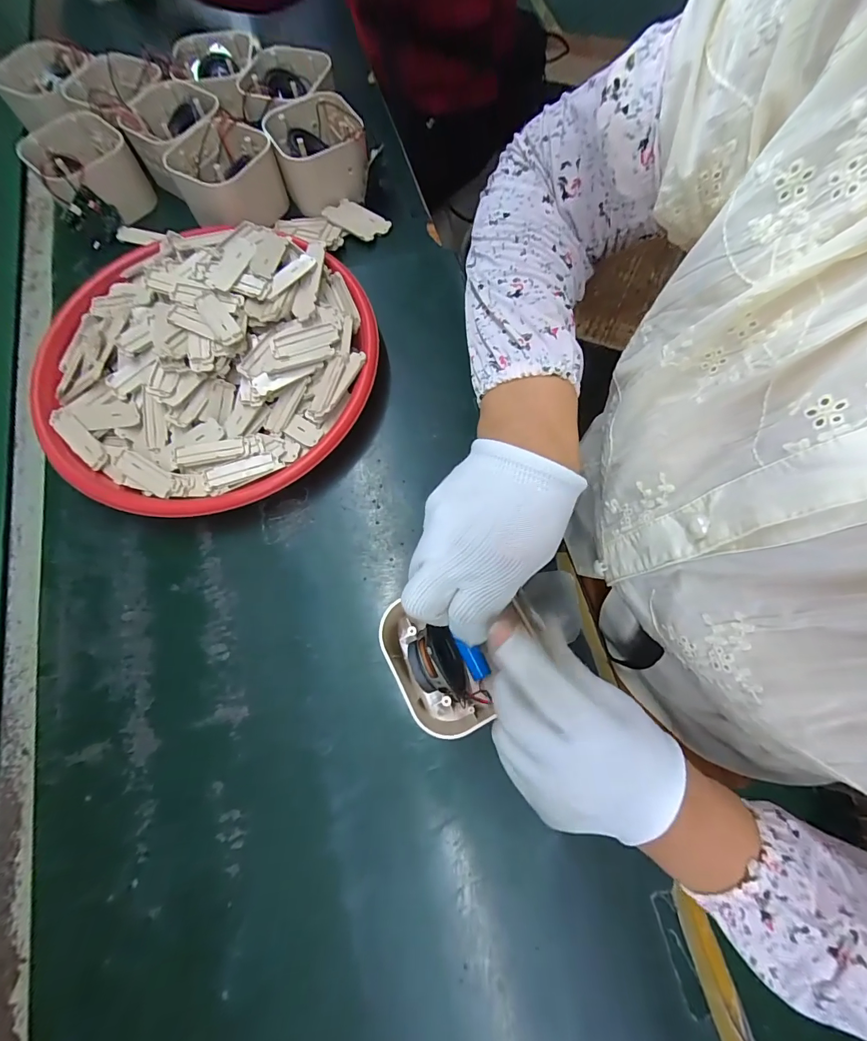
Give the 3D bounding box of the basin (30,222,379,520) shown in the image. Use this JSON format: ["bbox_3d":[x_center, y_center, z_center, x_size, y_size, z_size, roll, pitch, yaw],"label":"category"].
[{"bbox_3d":[-0.199,-0.140,0.368,0.267,0.058,0.277,-1,72,2],"label":"basin"}]

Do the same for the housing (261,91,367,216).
[{"bbox_3d":[-0.118,-0.381,0.439,0.088,0.060,0.087,-17,72,-3],"label":"housing"}]

